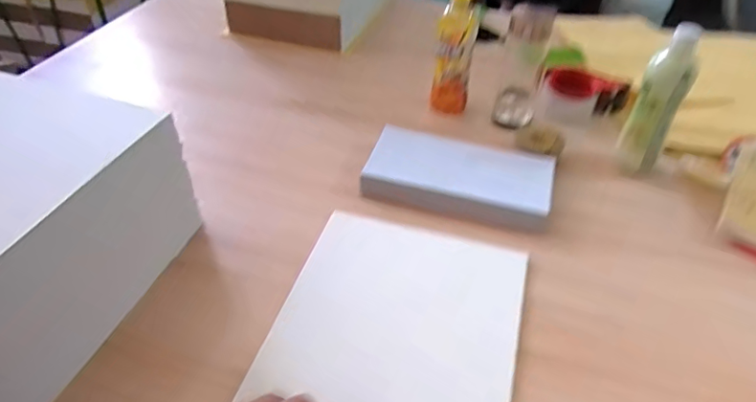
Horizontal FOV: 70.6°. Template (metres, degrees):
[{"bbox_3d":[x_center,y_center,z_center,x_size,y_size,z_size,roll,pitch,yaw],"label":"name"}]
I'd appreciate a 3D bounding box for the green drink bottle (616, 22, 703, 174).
[{"bbox_3d":[0.388,-0.136,0.743,0.050,0.199,0.058,-7,43,-9],"label":"green drink bottle"}]

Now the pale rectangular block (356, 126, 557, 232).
[{"bbox_3d":[0.114,-0.037,0.749,0.253,0.031,0.137,11,43,10],"label":"pale rectangular block"}]

